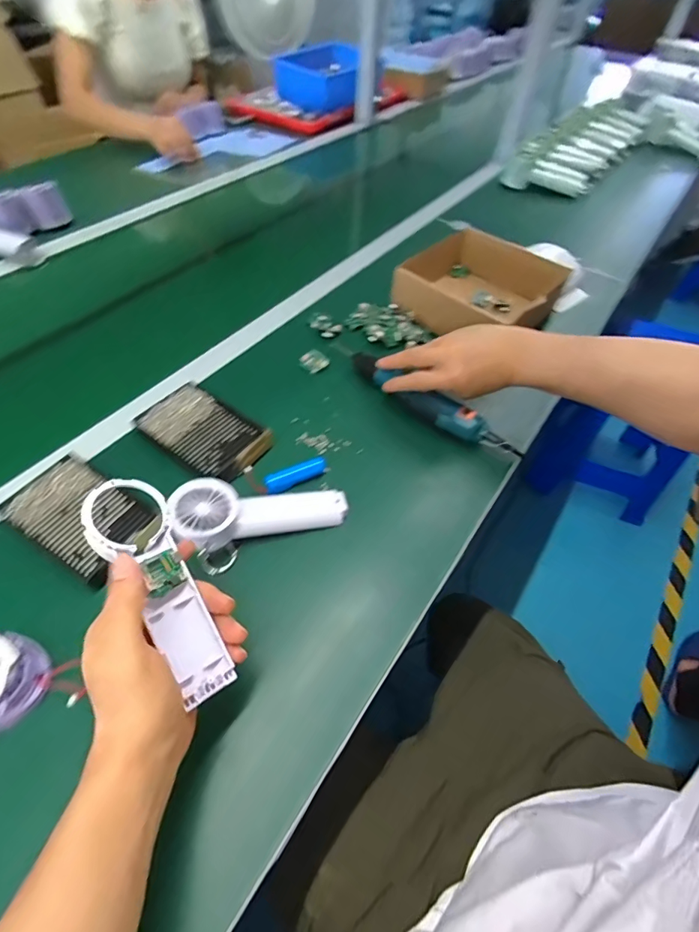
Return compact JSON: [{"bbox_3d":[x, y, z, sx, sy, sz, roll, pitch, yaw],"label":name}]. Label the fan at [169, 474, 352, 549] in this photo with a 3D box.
[{"bbox_3d":[-0.088,0.046,0.446,0.168,0.029,0.063,1,55,-21],"label":"fan"}]

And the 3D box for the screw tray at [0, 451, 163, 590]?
[{"bbox_3d":[-0.260,0.051,0.438,0.154,0.020,0.085,28,63,19],"label":"screw tray"}]

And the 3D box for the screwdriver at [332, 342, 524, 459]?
[{"bbox_3d":[0.082,-0.087,0.567,0.281,0.033,0.040,35,65,25],"label":"screwdriver"}]

